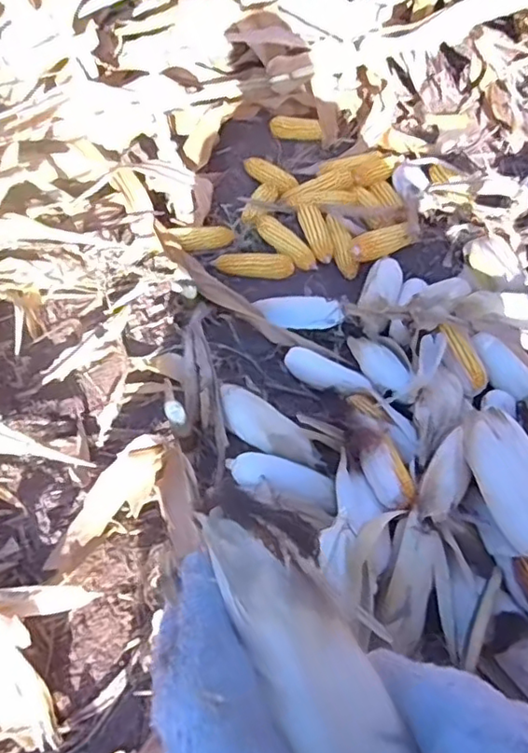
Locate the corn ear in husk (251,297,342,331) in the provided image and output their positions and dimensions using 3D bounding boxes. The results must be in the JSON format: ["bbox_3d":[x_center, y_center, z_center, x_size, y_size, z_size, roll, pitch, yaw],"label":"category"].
[{"bbox_3d":[0.071,-0.129,1.214,0.177,0.050,0.056,5,51,15],"label":"corn ear in husk"}]

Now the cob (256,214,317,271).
[{"bbox_3d":[0.050,-0.300,1.335,0.059,0.043,0.188,-29,55,-18],"label":"cob"}]

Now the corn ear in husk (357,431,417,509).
[{"bbox_3d":[0.184,0.146,0.892,0.065,0.045,0.122,-20,49,-7],"label":"corn ear in husk"}]

